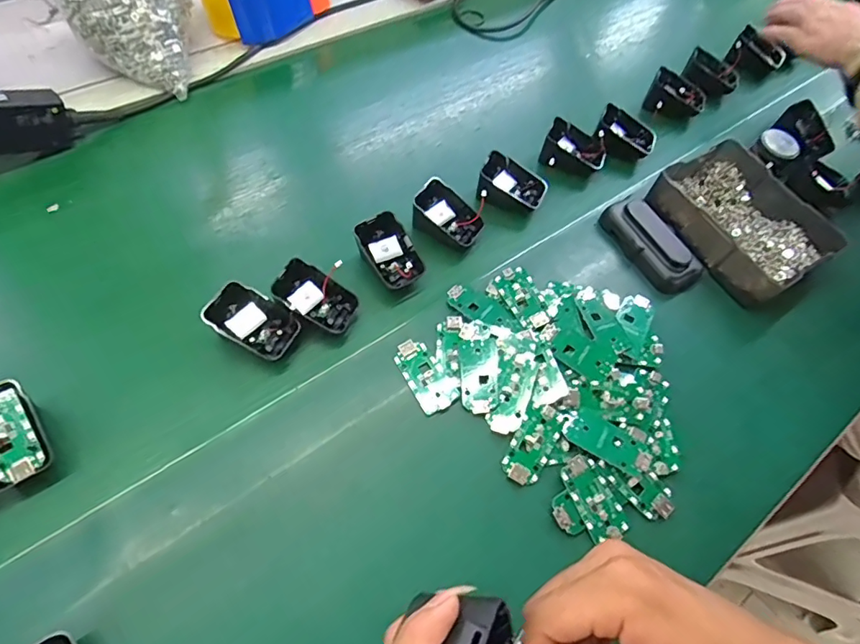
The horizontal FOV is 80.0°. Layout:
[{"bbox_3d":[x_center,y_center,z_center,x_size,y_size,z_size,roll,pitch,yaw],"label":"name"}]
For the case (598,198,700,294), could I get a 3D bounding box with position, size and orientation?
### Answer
[{"bbox_3d":[0.214,-0.076,0.502,0.046,0.031,0.104,-28,65,-21],"label":"case"}]

